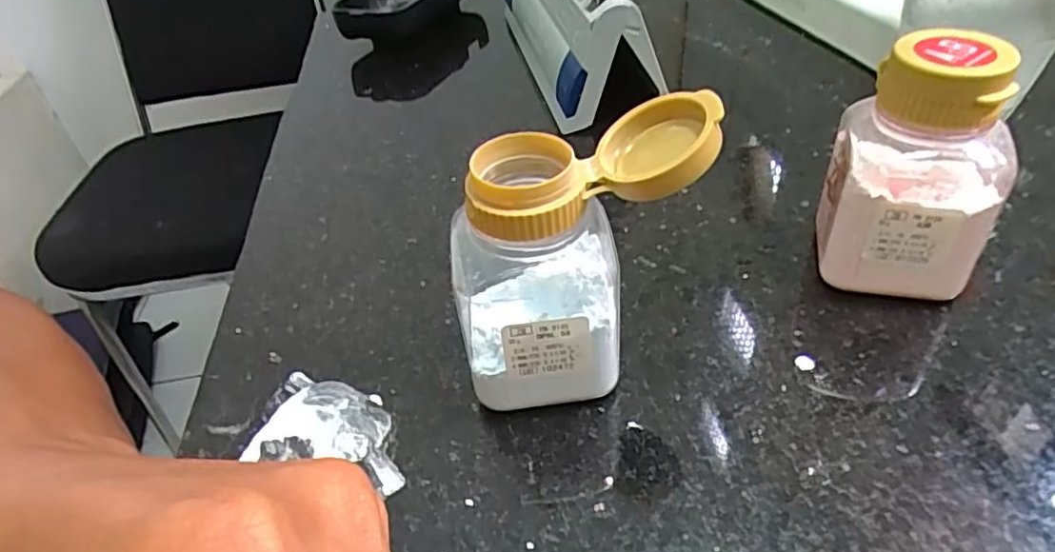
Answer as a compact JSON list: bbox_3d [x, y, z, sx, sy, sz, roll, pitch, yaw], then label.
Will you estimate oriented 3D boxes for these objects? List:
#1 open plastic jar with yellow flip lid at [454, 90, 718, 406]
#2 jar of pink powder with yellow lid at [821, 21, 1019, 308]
[{"bbox_3d":[0.014,-0.001,0.168,0.064,0.075,0.033,-8,41,-1],"label":"open plastic jar with yellow flip lid"},{"bbox_3d":[0.111,-0.029,0.187,0.042,0.073,0.033,14,45,23],"label":"jar of pink powder with yellow lid"}]

